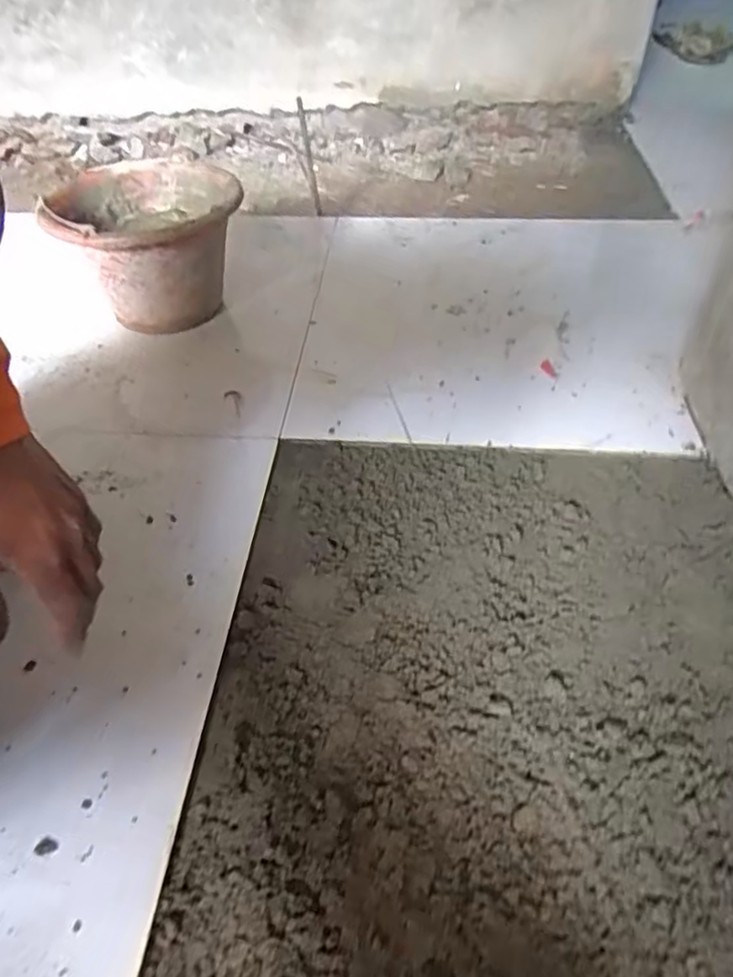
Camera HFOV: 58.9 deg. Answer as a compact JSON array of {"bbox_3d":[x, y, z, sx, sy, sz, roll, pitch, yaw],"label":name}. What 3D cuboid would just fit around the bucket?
[{"bbox_3d":[-0.300,-0.330,0.931,0.253,0.178,0.259,-8,45,-6],"label":"bucket"}]

